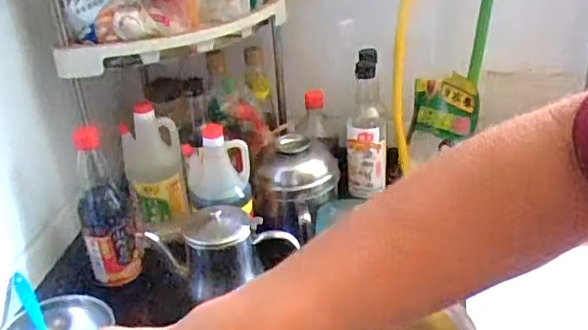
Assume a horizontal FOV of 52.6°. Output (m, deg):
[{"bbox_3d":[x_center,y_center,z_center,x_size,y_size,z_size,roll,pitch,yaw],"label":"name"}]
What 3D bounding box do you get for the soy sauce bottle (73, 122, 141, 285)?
[{"bbox_3d":[-0.255,0.052,0.792,0.066,0.216,0.061,-15,30,-19],"label":"soy sauce bottle"}]

